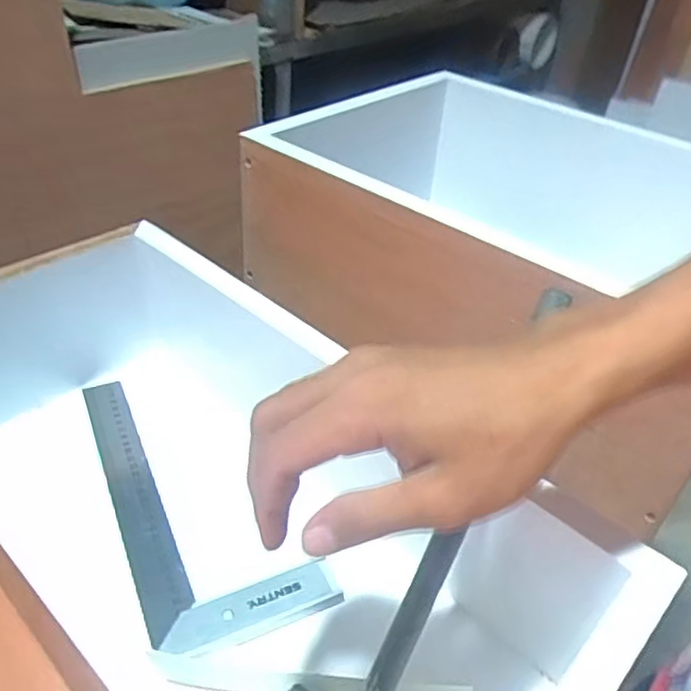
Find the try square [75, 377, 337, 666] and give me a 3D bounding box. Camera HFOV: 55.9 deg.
[{"bbox_3d":[-0.128,0.115,0.550,0.130,0.020,0.299,-14,43,-23],"label":"try square"}]

